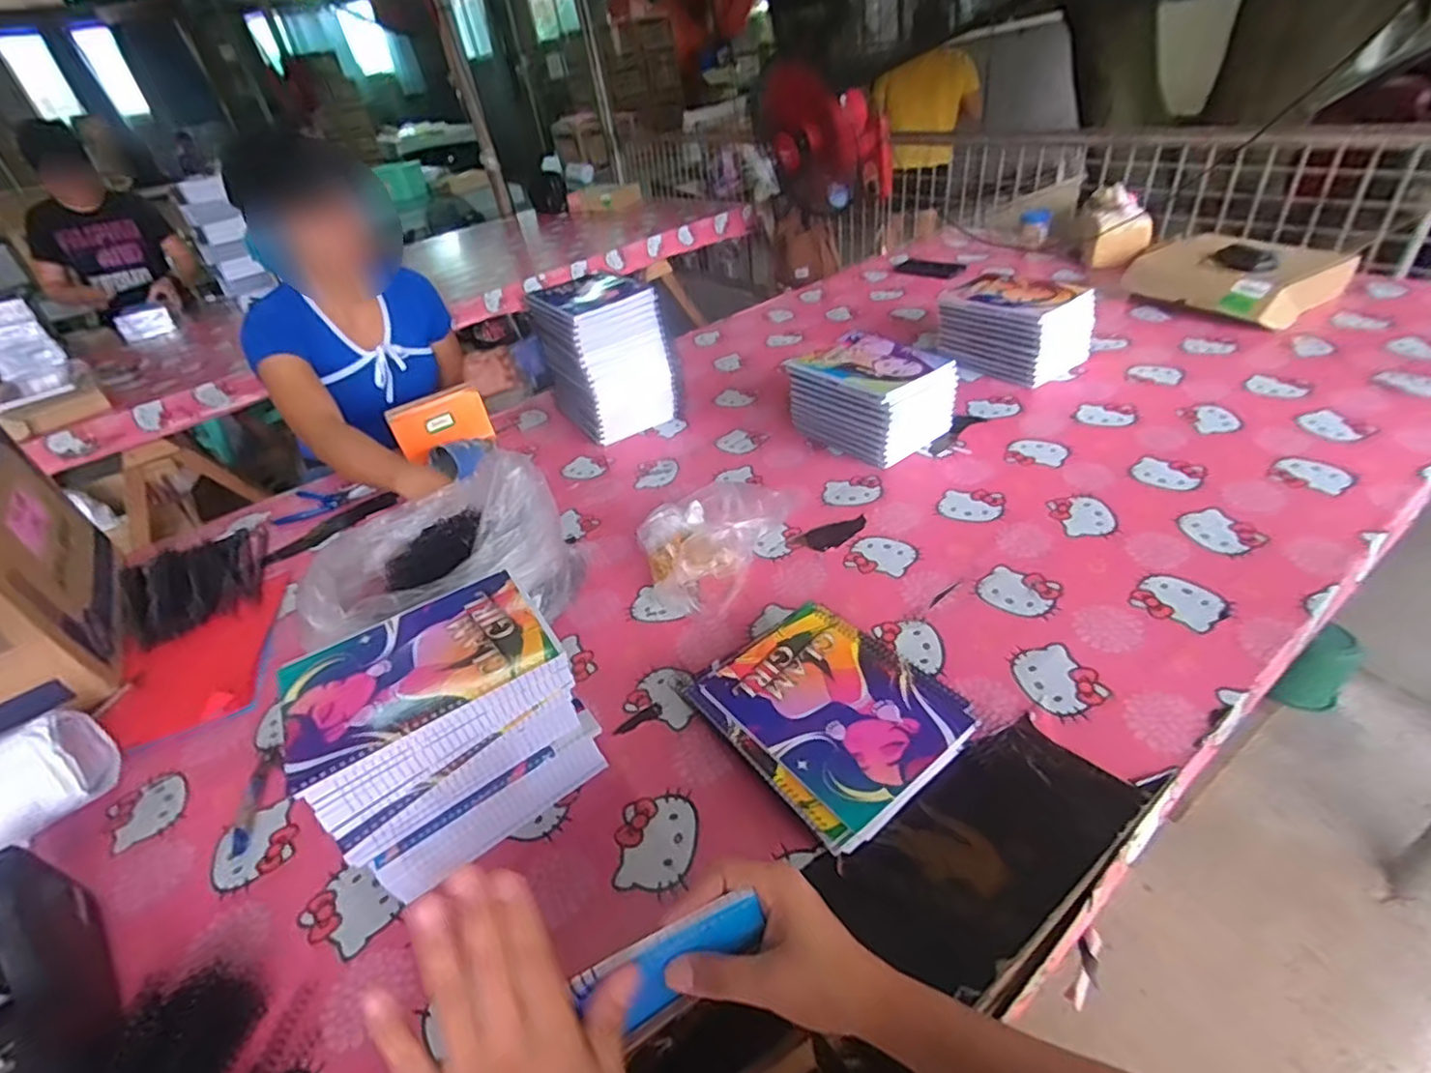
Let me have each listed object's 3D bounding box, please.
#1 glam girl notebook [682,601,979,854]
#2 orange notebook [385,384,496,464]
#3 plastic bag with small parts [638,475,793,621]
[{"bbox_3d":[0.098,0.148,0.582,0.170,0.019,0.213,-28,41,-26],"label":"glam girl notebook"},{"bbox_3d":[-0.474,-0.197,1.131,0.155,0.096,0.014,-26,25,-22],"label":"orange notebook"},{"bbox_3d":[-0.014,-0.002,0.817,0.163,0.069,0.191,22,48,36],"label":"plastic bag with small parts"}]

